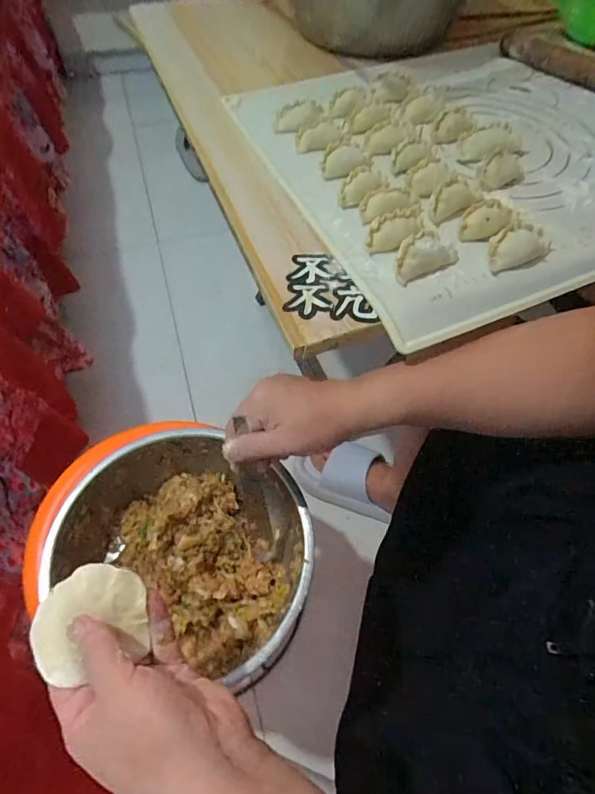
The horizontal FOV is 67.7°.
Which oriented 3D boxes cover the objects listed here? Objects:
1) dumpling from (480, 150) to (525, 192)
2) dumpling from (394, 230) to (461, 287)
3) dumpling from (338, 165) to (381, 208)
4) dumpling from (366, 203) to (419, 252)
[{"bbox_3d":[0.198,-0.216,0.425,0.035,0.023,0.044,30,62,15],"label":"dumpling"},{"bbox_3d":[0.102,-0.116,0.359,0.057,0.021,0.027,-27,64,-18],"label":"dumpling"},{"bbox_3d":[0.057,-0.195,0.410,0.045,0.021,0.020,-36,67,-22],"label":"dumpling"},{"bbox_3d":[0.085,-0.145,0.379,0.065,0.019,0.027,-37,67,-23],"label":"dumpling"}]

